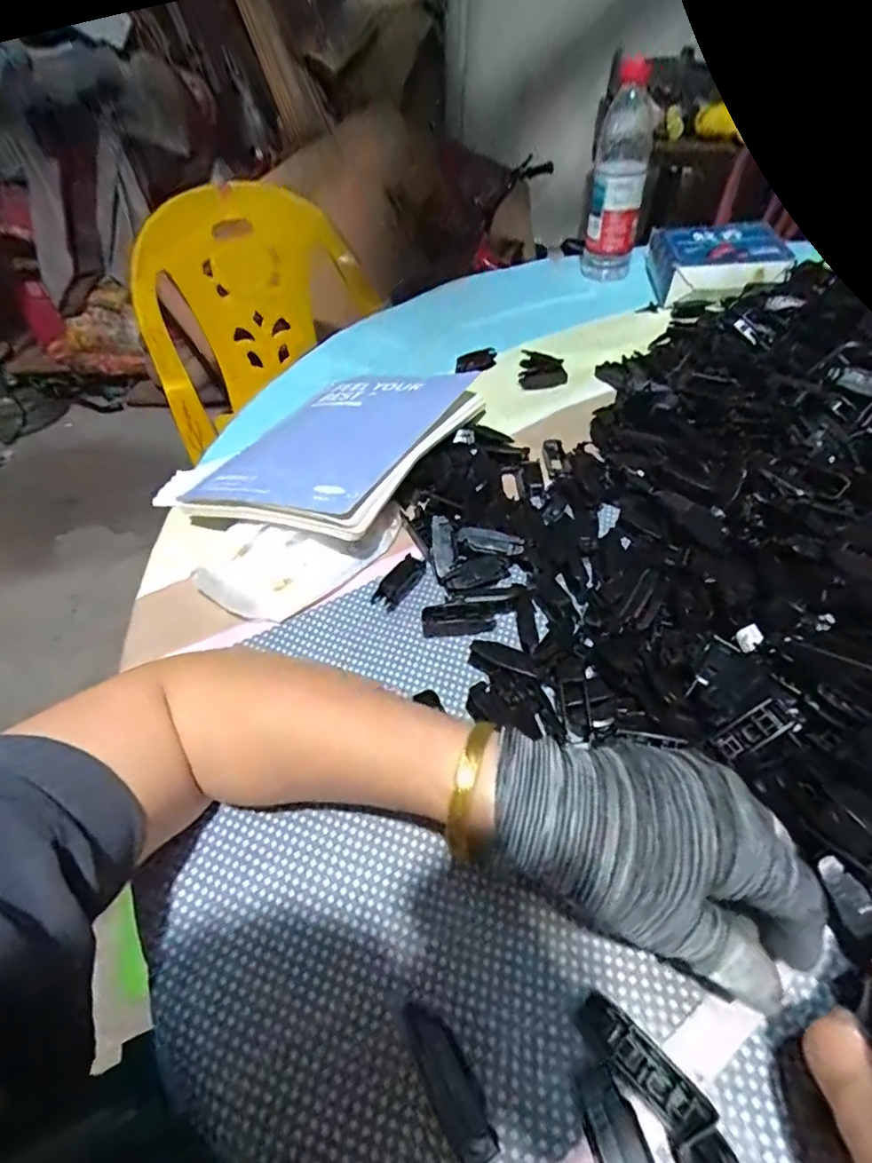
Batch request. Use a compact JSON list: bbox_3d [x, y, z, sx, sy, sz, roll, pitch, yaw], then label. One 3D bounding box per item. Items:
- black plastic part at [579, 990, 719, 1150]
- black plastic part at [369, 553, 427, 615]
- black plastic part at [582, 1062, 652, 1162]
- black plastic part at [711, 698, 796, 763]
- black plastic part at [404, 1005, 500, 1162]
[{"bbox_3d":[0.081,0.193,0.231,0.054,0.011,0.018,34,58,30],"label":"black plastic part"},{"bbox_3d":[-0.025,0.000,0.415,0.019,0.012,0.045,28,55,26],"label":"black plastic part"},{"bbox_3d":[0.070,0.215,0.214,0.019,0.008,0.054,-14,48,-9],"label":"black plastic part"},{"bbox_3d":[0.158,0.075,0.291,0.039,0.008,0.016,-39,47,15],"label":"black plastic part"},{"bbox_3d":[0.005,0.202,0.236,0.018,0.004,0.056,-25,51,-19],"label":"black plastic part"}]

